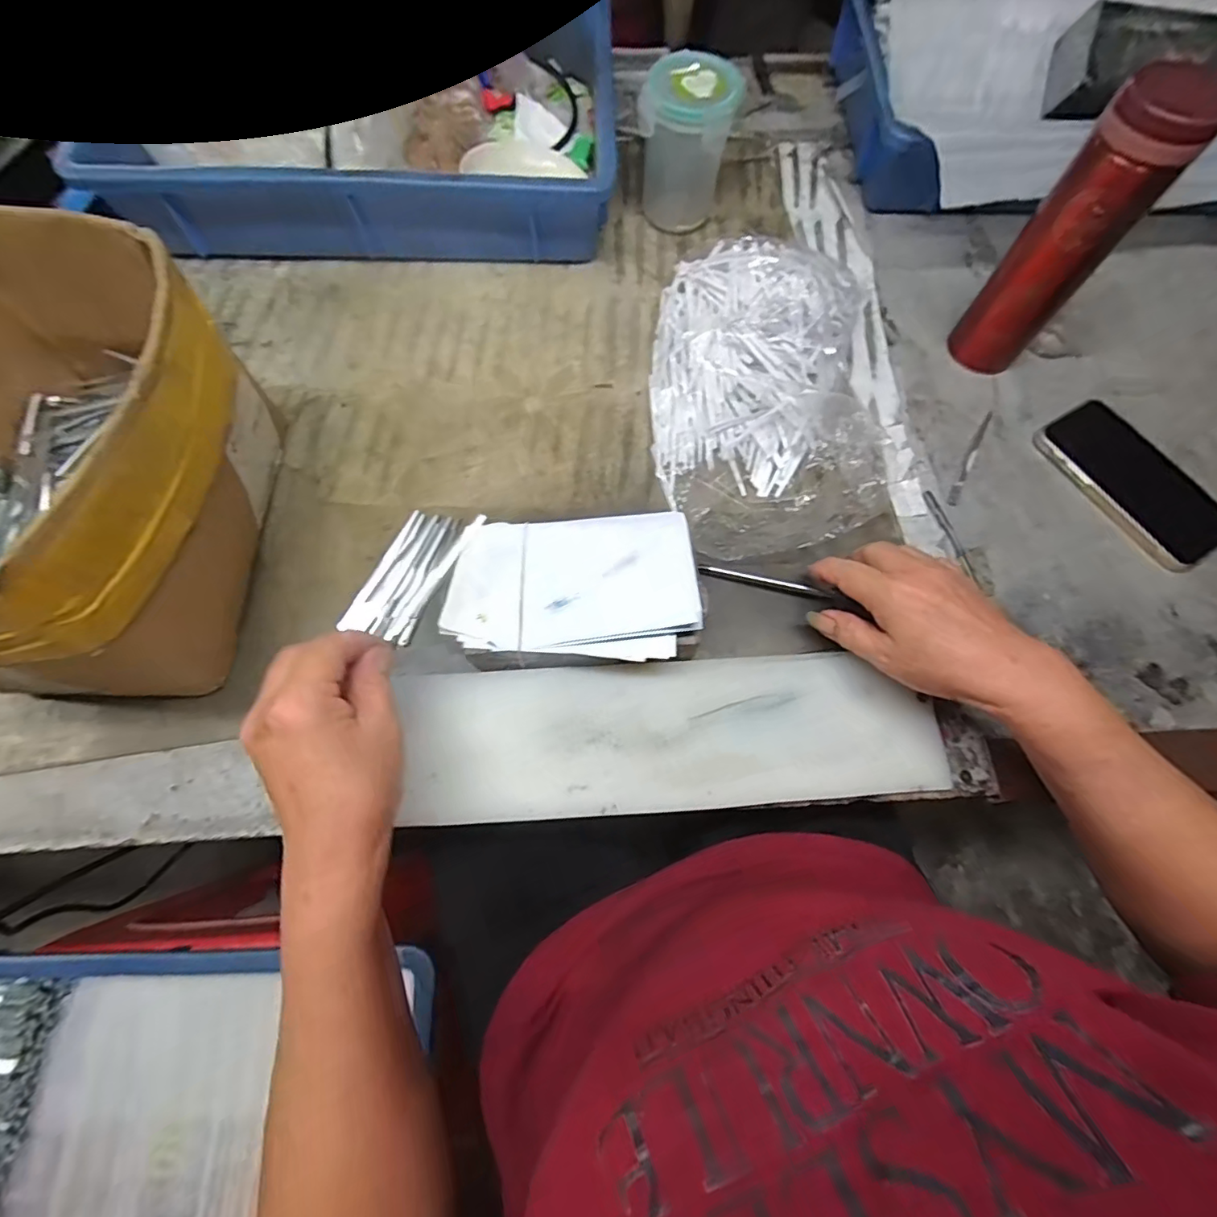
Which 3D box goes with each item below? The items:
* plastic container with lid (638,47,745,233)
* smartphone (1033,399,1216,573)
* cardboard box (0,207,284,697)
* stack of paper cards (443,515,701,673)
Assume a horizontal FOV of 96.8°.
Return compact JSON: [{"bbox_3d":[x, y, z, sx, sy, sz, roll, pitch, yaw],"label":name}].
[{"bbox_3d":[0.067,-0.401,0.482,0.080,0.114,0.075,8,67,2],"label":"plastic container with lid"},{"bbox_3d":[0.415,-0.101,0.426,0.075,0.011,0.143,-28,70,-13],"label":"smartphone"},{"bbox_3d":[-0.312,-0.075,0.321,0.181,0.160,0.237,-4,67,-3],"label":"cardboard box"},{"bbox_3d":[-0.023,-0.012,0.359,0.158,0.049,0.102,0,70,-2],"label":"stack of paper cards"}]

